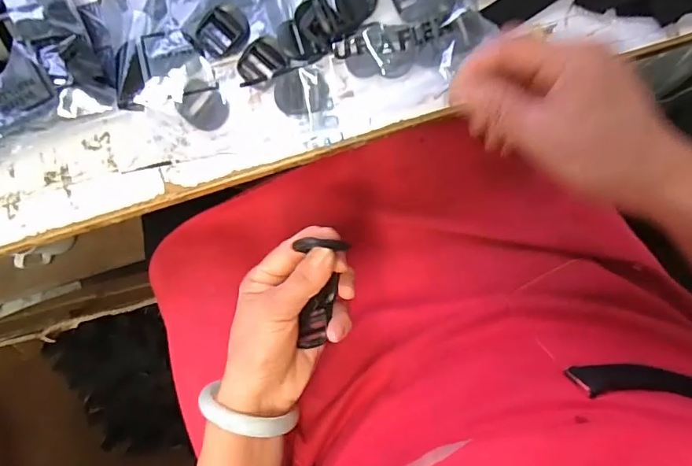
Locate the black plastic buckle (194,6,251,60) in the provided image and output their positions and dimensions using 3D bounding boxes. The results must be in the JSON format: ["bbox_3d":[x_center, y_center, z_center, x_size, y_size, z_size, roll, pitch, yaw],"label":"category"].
[{"bbox_3d":[-0.093,-0.153,0.355,0.039,0.004,0.033,-44,88,1],"label":"black plastic buckle"}]

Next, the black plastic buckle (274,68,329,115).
[{"bbox_3d":[-0.034,-0.107,0.352,0.040,0.010,0.032,4,90,2],"label":"black plastic buckle"}]

